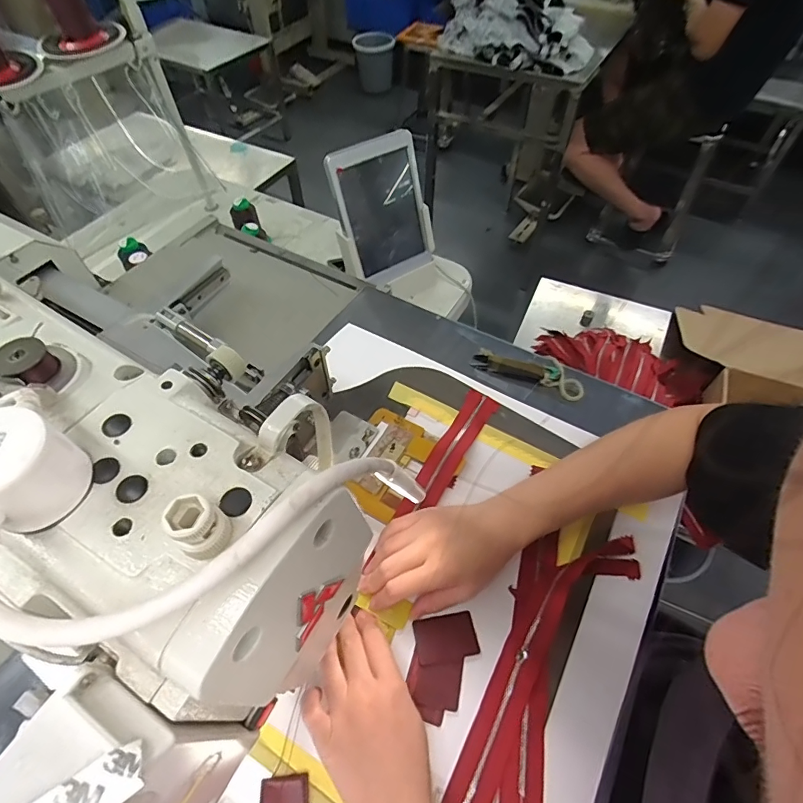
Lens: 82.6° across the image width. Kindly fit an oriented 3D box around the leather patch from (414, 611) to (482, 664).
[{"bbox_3d":[0.038,0.200,0.389,0.052,0.004,0.034,-8,55,-5],"label":"leather patch"}]

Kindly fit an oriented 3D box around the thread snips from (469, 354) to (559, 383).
[{"bbox_3d":[0.138,-0.042,0.562,0.101,0.010,0.027,16,56,11],"label":"thread snips"}]

